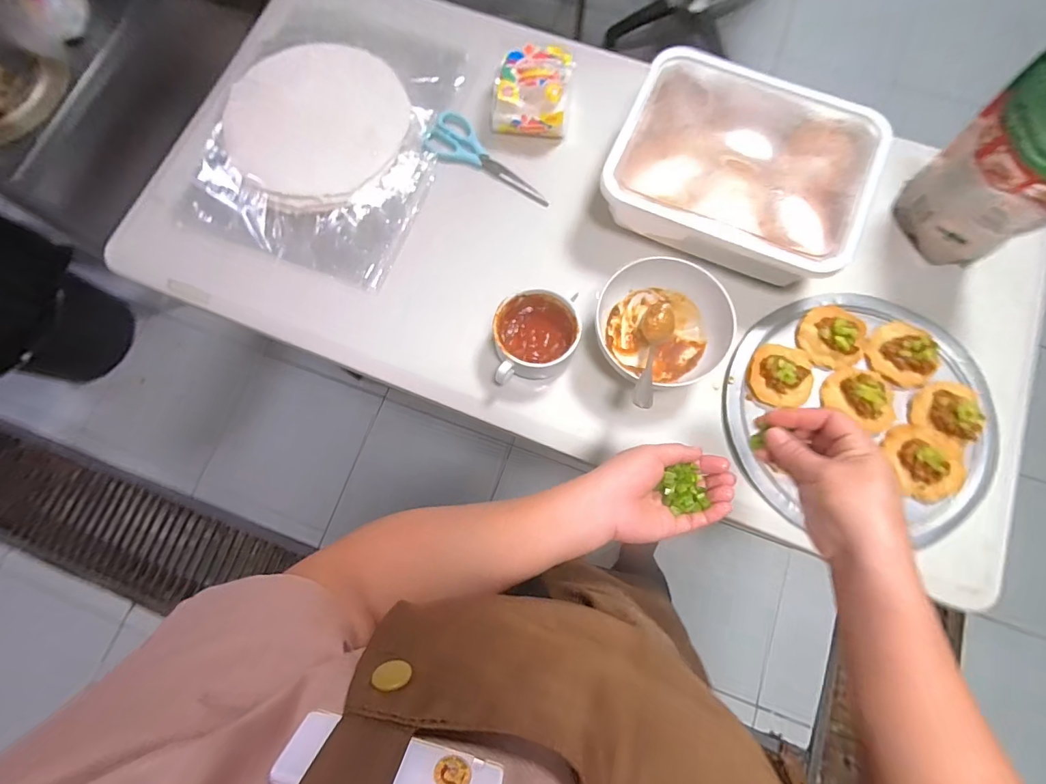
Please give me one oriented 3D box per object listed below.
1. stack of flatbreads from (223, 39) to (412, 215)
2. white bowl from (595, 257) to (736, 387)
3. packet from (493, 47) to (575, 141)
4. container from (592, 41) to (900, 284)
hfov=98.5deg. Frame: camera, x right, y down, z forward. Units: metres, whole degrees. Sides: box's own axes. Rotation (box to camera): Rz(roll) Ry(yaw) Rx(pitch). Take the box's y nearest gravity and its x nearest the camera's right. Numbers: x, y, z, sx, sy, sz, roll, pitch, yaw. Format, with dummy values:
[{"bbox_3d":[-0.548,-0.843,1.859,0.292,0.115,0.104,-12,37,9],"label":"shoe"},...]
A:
[{"bbox_3d":[-0.292,-0.390,0.645,0.250,0.022,0.255,-31,78,-6],"label":"stack of flatbreads"},{"bbox_3d":[0.163,-0.080,0.550,0.155,0.070,0.153,0,76,1],"label":"white bowl"},{"bbox_3d":[0.013,-0.424,0.643,0.118,0.075,0.097,-1,76,1],"label":"packet"},{"bbox_3d":[0.274,-0.283,0.576,0.308,0.069,0.267,23,78,6],"label":"container"}]

